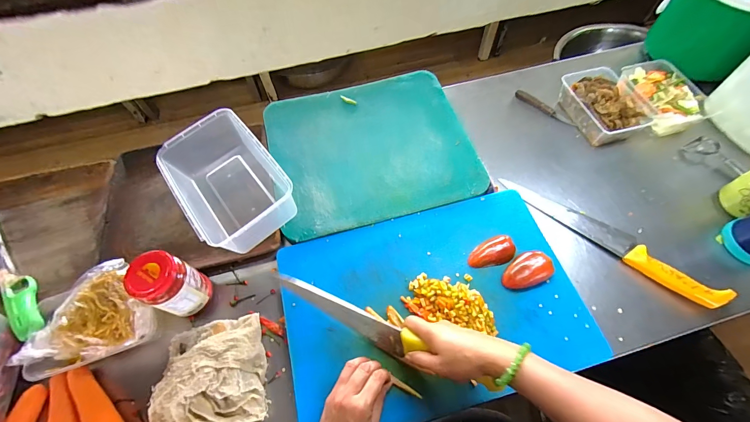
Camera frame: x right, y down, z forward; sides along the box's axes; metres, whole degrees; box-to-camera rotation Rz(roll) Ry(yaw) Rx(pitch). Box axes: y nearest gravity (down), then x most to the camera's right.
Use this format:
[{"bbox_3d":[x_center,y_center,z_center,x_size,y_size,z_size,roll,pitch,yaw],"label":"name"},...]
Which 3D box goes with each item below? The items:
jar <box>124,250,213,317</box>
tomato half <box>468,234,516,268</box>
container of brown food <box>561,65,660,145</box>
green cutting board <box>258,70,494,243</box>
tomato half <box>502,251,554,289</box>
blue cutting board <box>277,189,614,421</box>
[{"bbox_3d":[-0.300,0.109,0.482,0.069,0.106,0.067,-1,62,2],"label":"jar"},{"bbox_3d":[0.194,0.069,0.541,0.079,0.020,0.047,-23,63,-10],"label":"tomato half"},{"bbox_3d":[0.478,-0.218,0.680,0.128,0.057,0.165,-15,62,-6],"label":"container of brown food"},{"bbox_3d":[-0.012,-0.135,0.653,0.375,0.012,0.341,-15,63,-6],"label":"green cutting board"},{"bbox_3d":[0.243,0.093,0.515,0.084,0.033,0.049,-28,65,-12],"label":"tomato half"},{"bbox_3d":[0.084,0.135,0.506,0.440,0.027,0.296,-14,62,-5],"label":"blue cutting board"}]

